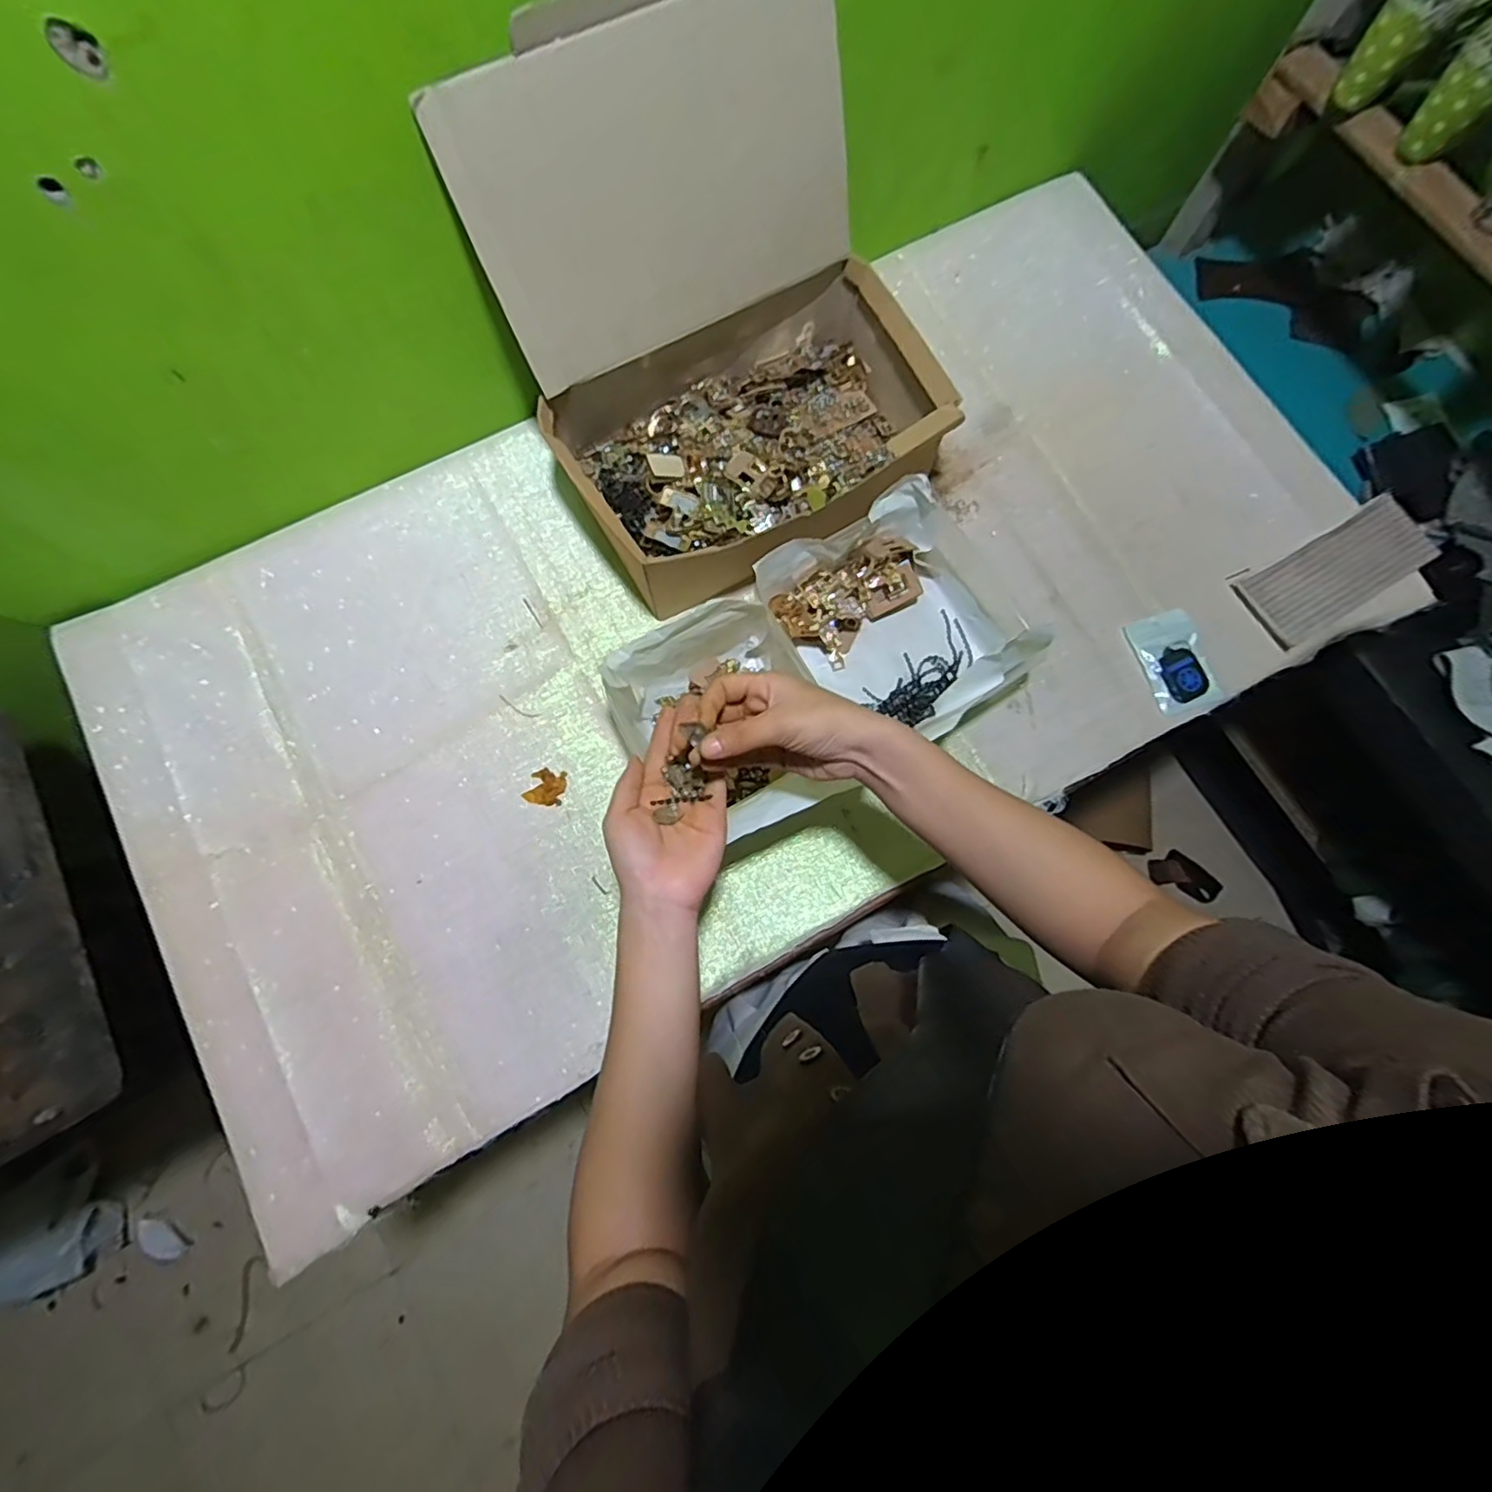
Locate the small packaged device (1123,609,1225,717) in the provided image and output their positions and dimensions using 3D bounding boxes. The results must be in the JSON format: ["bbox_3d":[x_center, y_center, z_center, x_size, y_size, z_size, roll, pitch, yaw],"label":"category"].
[{"bbox_3d":[0.420,-0.083,0.624,0.066,0.015,0.098,-14,78,-4],"label":"small packaged device"}]

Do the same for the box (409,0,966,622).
[{"bbox_3d":[-0.009,-0.333,0.534,0.330,0.276,0.311,-29,80,-7],"label":"box"}]

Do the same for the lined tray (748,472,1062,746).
[{"bbox_3d":[0.144,-0.115,0.586,0.197,0.087,0.204,-32,80,-7],"label":"lined tray"}]

